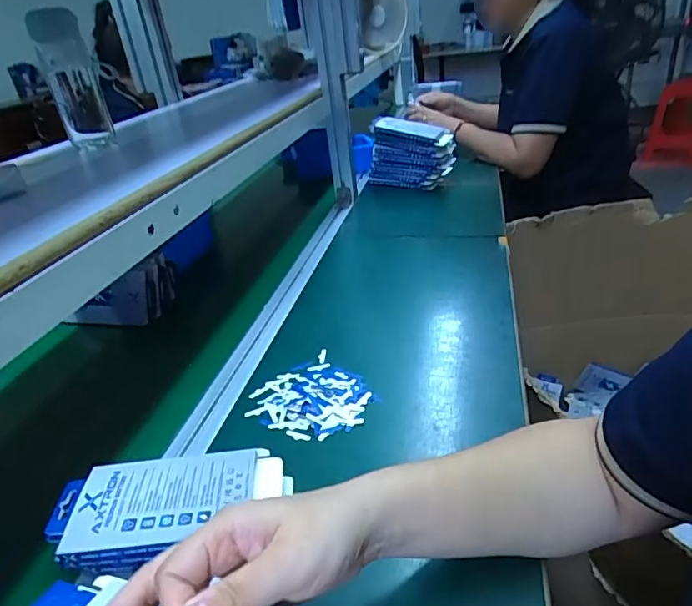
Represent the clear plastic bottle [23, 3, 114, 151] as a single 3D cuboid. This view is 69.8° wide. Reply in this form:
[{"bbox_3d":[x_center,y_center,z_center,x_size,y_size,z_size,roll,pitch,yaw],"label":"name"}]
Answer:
[{"bbox_3d":[-0.358,-0.290,0.655,0.067,0.155,0.051,-16,31,-15],"label":"clear plastic bottle"}]

